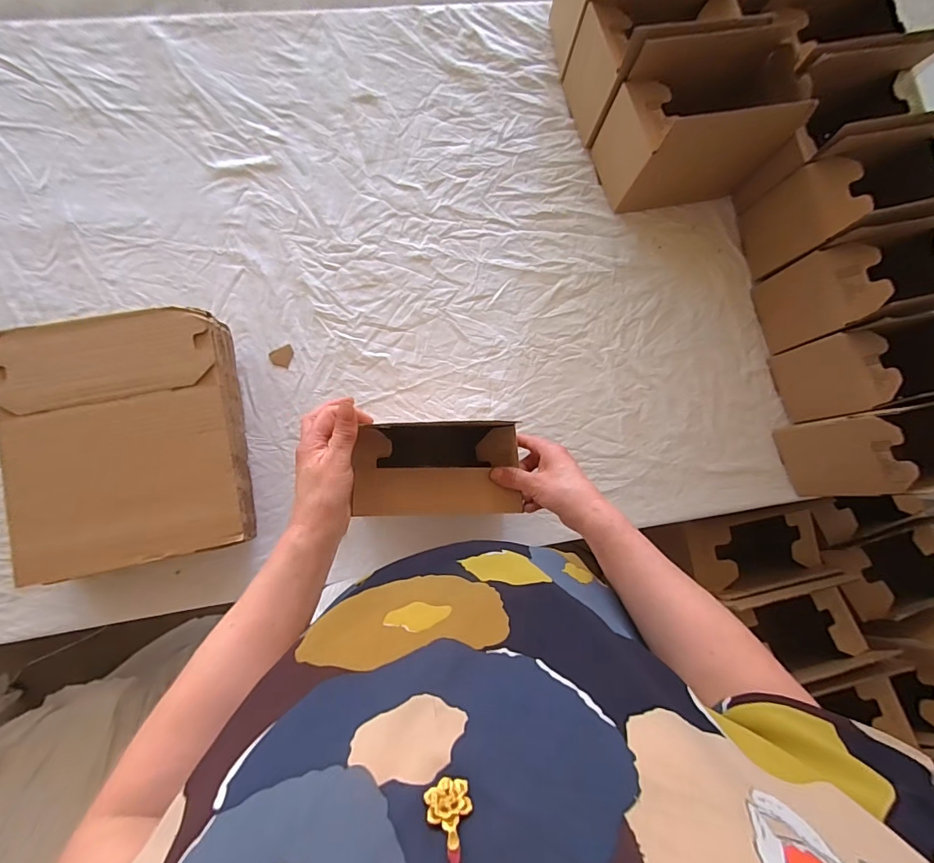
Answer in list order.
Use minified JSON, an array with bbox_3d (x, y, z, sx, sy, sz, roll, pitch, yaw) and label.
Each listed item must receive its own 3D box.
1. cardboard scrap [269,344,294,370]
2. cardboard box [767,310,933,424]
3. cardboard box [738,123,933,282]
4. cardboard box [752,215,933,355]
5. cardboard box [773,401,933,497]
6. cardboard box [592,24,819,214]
[{"bbox_3d":[-0.257,-0.106,0.633,0.029,0.004,0.032,13,84,-5],"label":"cardboard scrap"},{"bbox_3d":[0.571,-0.091,0.629,0.189,0.175,0.105,-13,87,-7],"label":"cardboard box"},{"bbox_3d":[0.532,-0.314,0.645,0.188,0.185,0.115,-15,87,-7],"label":"cardboard box"},{"bbox_3d":[0.554,-0.201,0.638,0.189,0.178,0.113,-13,87,-7],"label":"cardboard box"},{"bbox_3d":[0.577,0.020,0.618,0.202,0.190,0.117,-9,86,-7],"label":"cardboard box"},{"bbox_3d":[0.316,-0.419,0.638,0.207,0.184,0.122,-15,87,-7],"label":"cardboard box"}]

